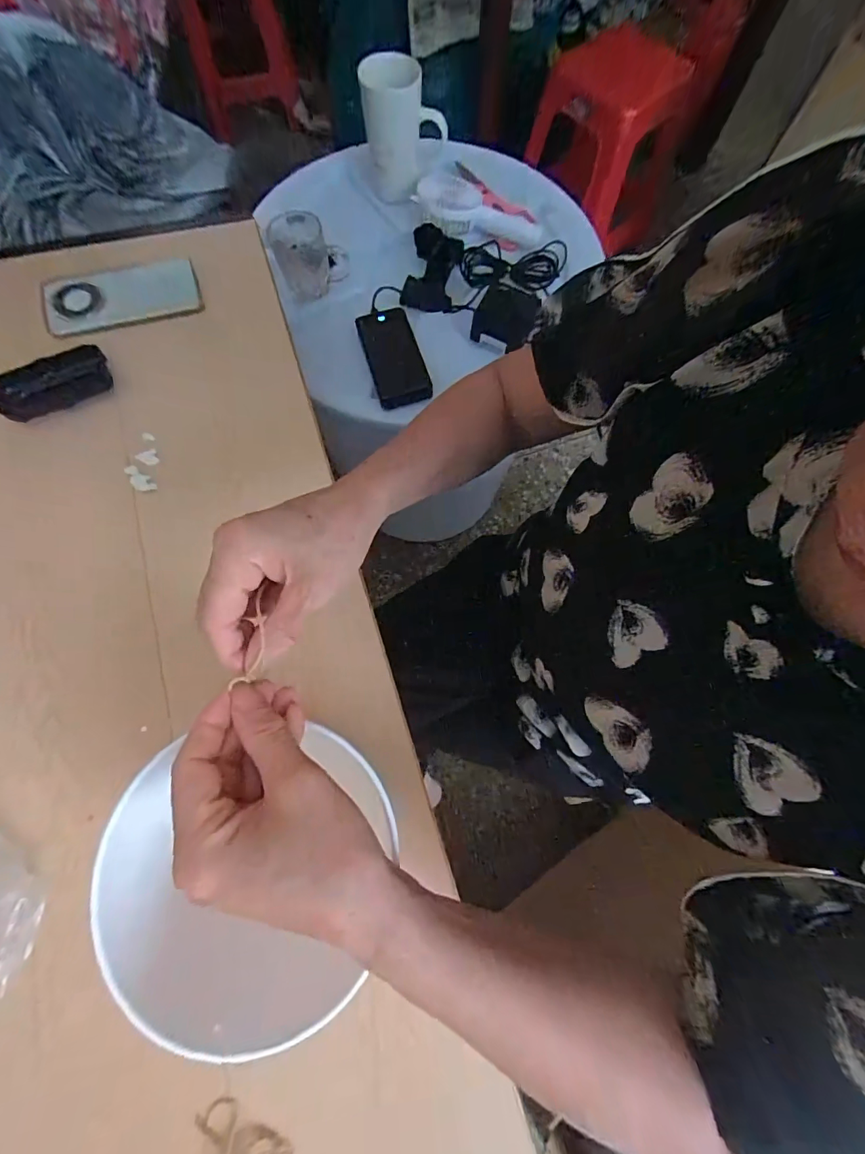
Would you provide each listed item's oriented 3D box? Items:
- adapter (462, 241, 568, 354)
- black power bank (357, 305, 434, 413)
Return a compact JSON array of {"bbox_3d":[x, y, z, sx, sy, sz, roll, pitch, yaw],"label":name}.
[{"bbox_3d":[0.104,-0.440,0.658,0.138,0.029,0.193,23,74,6],"label":"adapter"},{"bbox_3d":[-0.052,-0.308,0.618,0.078,0.021,0.143,-16,74,-6],"label":"black power bank"}]

